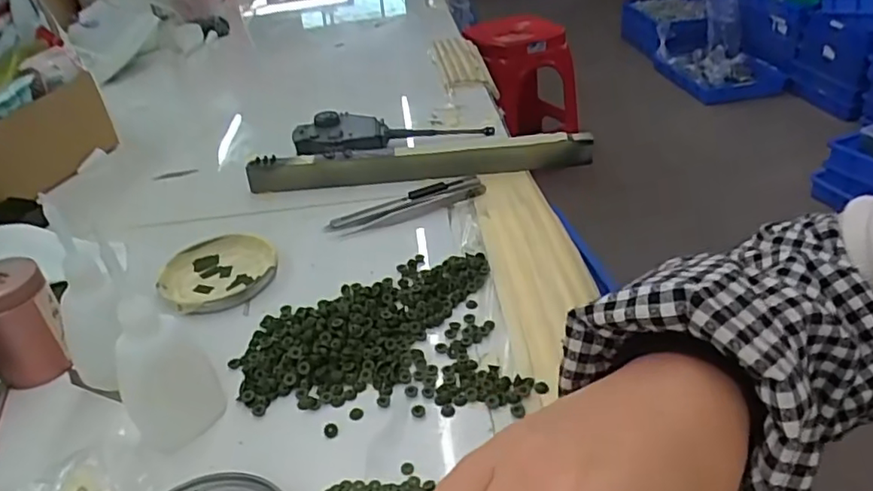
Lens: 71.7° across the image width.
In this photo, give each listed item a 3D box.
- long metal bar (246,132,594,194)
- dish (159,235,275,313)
[{"bbox_3d":[-0.015,-0.073,0.522,0.292,0.032,0.015,-4,34,1],"label":"long metal bar"},{"bbox_3d":[-0.154,0.018,0.427,0.078,0.010,0.077,-3,34,2],"label":"dish"}]

